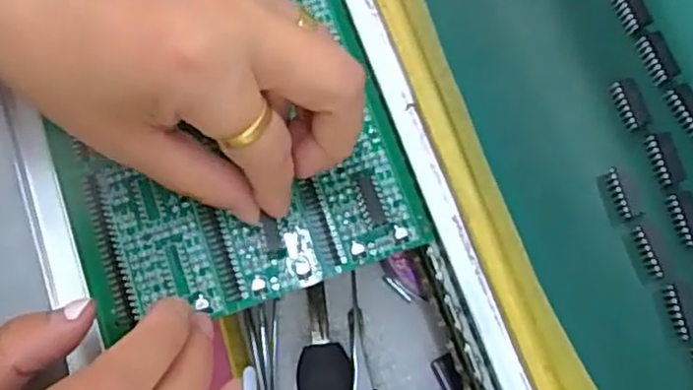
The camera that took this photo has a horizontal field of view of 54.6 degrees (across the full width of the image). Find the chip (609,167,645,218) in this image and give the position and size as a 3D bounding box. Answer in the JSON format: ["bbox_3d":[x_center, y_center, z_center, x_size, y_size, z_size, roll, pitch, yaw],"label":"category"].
[{"bbox_3d":[0.101,-0.001,0.243,0.008,0.004,0.019,-12,77,-5],"label":"chip"}]

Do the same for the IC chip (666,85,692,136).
[{"bbox_3d":[0.128,-0.032,0.252,0.009,0.004,0.019,-24,78,-8],"label":"IC chip"}]

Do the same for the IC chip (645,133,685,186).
[{"bbox_3d":[0.117,-0.013,0.246,0.009,0.004,0.019,-11,77,-5],"label":"IC chip"}]

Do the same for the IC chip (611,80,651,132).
[{"bbox_3d":[0.107,-0.034,0.251,0.008,0.006,0.018,-17,78,-6],"label":"IC chip"}]

